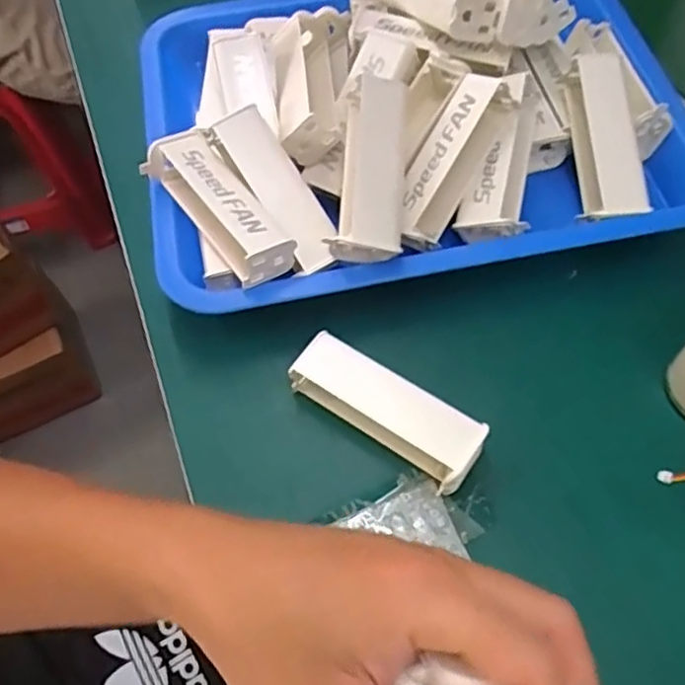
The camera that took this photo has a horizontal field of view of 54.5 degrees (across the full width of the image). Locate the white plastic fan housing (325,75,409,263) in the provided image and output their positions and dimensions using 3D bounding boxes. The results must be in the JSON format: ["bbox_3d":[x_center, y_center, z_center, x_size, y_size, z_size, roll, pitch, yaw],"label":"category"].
[{"bbox_3d":[0.018,-0.097,0.377,0.038,0.034,0.104,5,81,6],"label":"white plastic fan housing"}]

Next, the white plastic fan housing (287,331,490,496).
[{"bbox_3d":[0.022,0.035,0.346,0.104,0.022,0.036,30,67,18],"label":"white plastic fan housing"}]

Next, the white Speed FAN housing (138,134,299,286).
[{"bbox_3d":[-0.071,-0.076,0.381,0.038,0.035,0.103,-32,64,-14],"label":"white Speed FAN housing"}]

